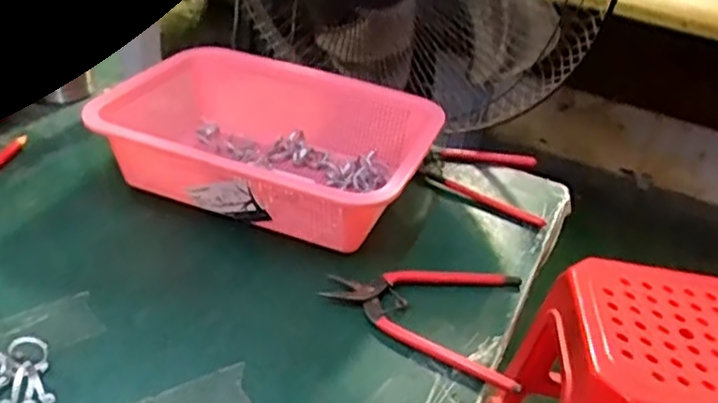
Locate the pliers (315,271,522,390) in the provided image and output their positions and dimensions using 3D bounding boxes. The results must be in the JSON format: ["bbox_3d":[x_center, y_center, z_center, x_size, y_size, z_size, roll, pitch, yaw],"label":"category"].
[{"bbox_3d":[0.044,0.078,0.470,0.134,0.012,0.110,10,33,4],"label":"pliers"}]

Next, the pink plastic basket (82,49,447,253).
[{"bbox_3d":[-0.081,-0.050,0.573,0.279,0.081,0.162,16,34,14],"label":"pink plastic basket"}]

